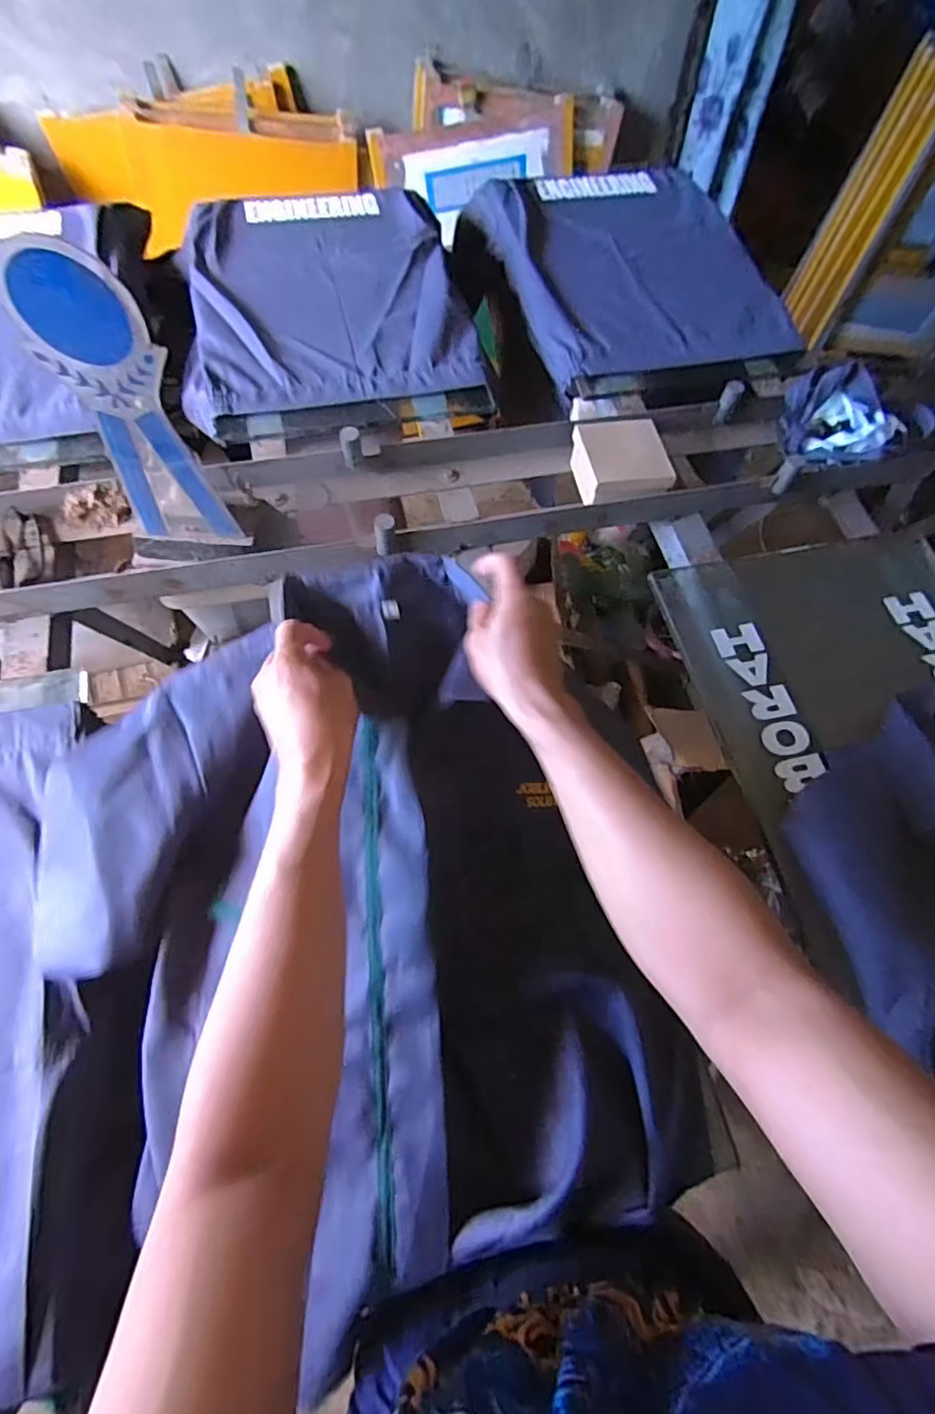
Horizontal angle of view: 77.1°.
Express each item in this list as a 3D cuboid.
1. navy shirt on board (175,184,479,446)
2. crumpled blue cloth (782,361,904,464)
[{"bbox_3d":[-0.242,-0.697,0.982,0.439,0.037,0.553,-11,66,-7],"label":"navy shirt on board"},{"bbox_3d":[0.547,-0.400,0.844,0.170,0.084,0.147,8,65,2],"label":"crumpled blue cloth"}]

